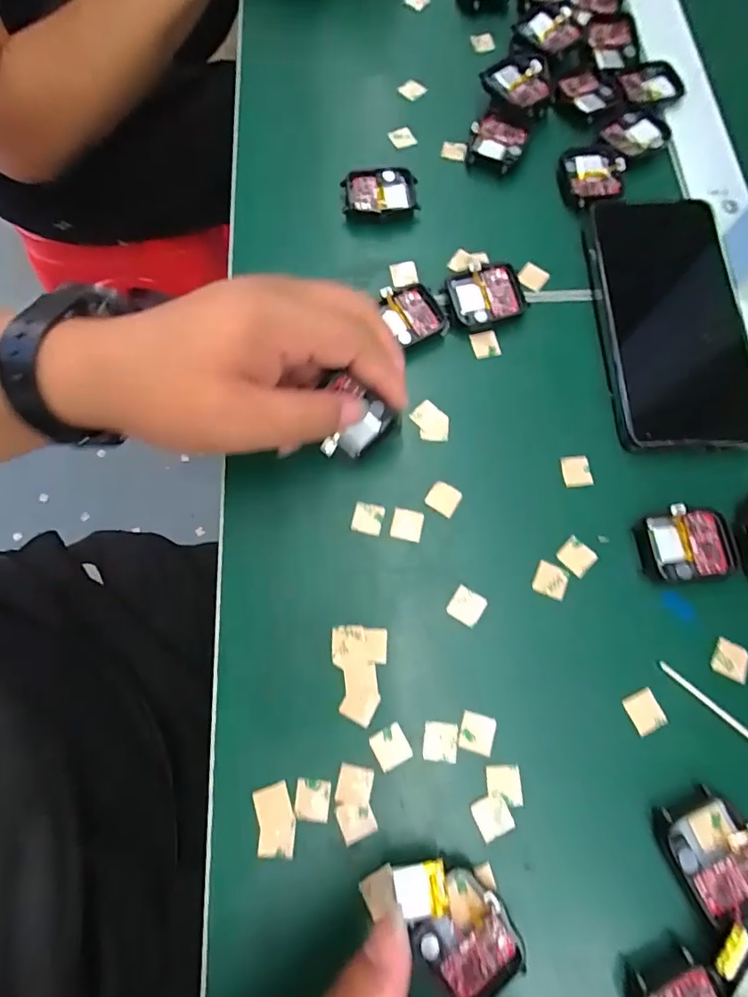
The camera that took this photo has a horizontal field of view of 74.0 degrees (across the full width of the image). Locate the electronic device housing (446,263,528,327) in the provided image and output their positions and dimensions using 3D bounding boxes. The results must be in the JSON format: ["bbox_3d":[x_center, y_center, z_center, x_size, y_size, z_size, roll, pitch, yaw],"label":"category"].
[{"bbox_3d":[0.067,-0.120,0.297,0.042,0.012,0.034,-10,74,-2],"label":"electronic device housing"}]

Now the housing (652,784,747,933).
[{"bbox_3d":[0.147,0.152,0.212,0.037,0.010,0.045,-25,75,-6],"label":"housing"}]

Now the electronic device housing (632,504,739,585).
[{"bbox_3d":[0.159,0.023,0.252,0.047,0.008,0.036,-5,73,-1],"label":"electronic device housing"}]

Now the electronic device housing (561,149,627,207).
[{"bbox_3d":[0.142,-0.208,0.321,0.038,0.007,0.045,-4,73,0],"label":"electronic device housing"}]

